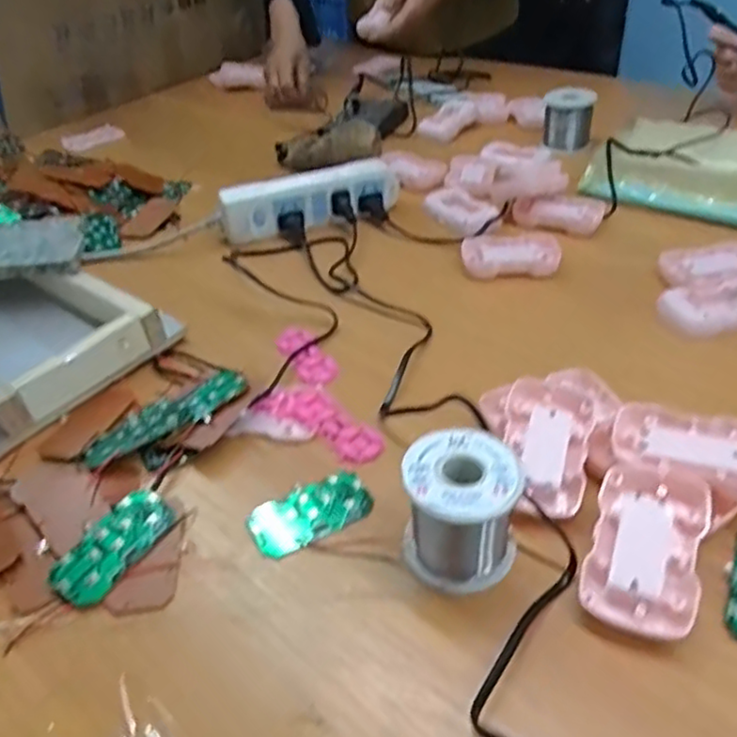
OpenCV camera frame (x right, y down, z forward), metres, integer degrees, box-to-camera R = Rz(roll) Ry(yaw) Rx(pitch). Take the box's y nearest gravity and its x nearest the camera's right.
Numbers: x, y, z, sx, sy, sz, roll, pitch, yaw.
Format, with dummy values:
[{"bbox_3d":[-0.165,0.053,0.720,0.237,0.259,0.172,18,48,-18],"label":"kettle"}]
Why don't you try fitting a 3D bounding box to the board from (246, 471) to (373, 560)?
[{"bbox_3d":[-0.035,0.086,0.399,0.074,0.008,0.037,-21,41,-20],"label":"board"}]

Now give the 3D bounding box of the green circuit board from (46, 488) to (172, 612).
[{"bbox_3d":[-0.148,0.103,0.383,0.035,0.004,0.073,29,50,14],"label":"green circuit board"}]

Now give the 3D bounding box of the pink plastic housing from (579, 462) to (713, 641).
[{"bbox_3d":[0.148,0.094,0.351,0.054,0.019,0.093,11,57,25],"label":"pink plastic housing"}]

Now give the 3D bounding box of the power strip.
[{"bbox_3d":[-0.059,-0.179,0.697,0.192,0.052,0.033,-16,40,-15],"label":"power strip"}]

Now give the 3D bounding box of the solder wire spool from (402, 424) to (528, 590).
[{"bbox_3d":[0.050,0.076,0.357,0.060,0.063,0.057,-3,38,2],"label":"solder wire spool"}]

